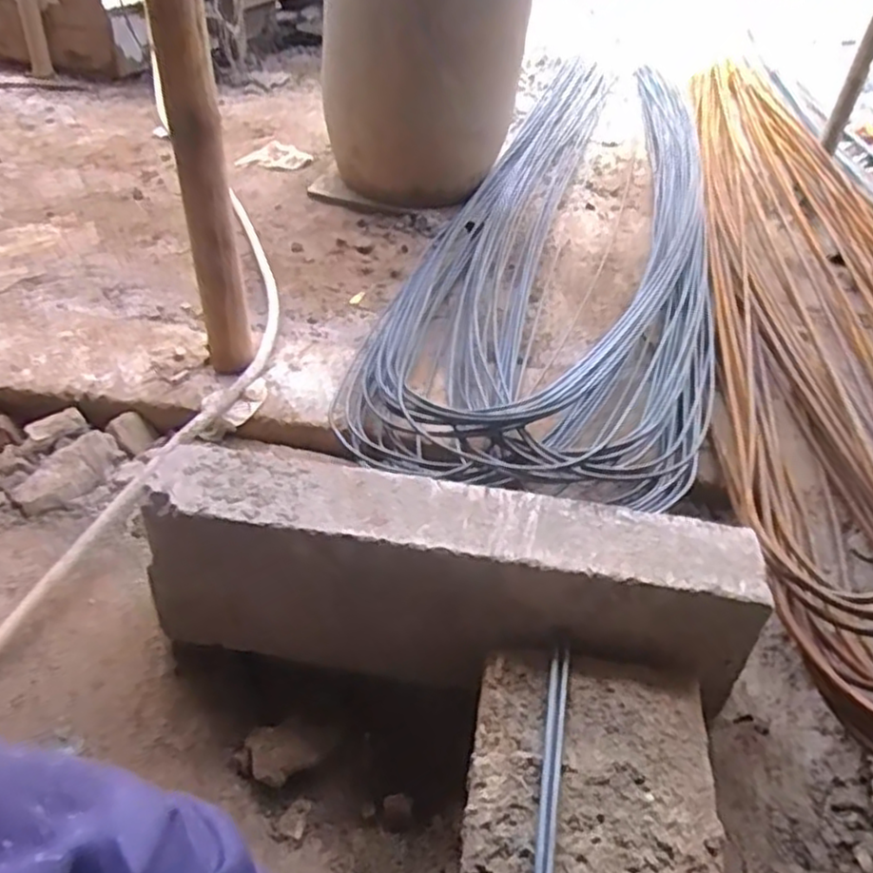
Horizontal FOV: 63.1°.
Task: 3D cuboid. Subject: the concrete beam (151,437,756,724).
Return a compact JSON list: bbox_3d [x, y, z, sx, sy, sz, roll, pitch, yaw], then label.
[{"bbox_3d":[0.008,0.148,0.737,0.591,0.187,0.124,8,38,7],"label":"concrete beam"}]

